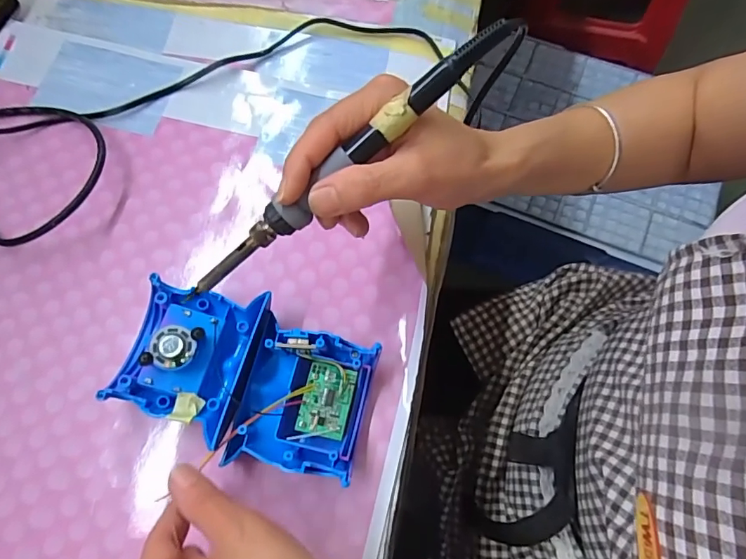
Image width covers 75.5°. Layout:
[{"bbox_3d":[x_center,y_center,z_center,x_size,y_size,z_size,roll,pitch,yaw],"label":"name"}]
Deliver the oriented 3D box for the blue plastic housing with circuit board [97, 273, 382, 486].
[{"bbox_3d":[-0.079,0.059,0.298,0.151,0.029,0.089,13,72,5],"label":"blue plastic housing with circuit board"}]

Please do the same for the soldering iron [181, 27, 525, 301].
[{"bbox_3d":[-0.016,-0.056,0.240,0.208,0.014,0.015,-38,74,12],"label":"soldering iron"}]

